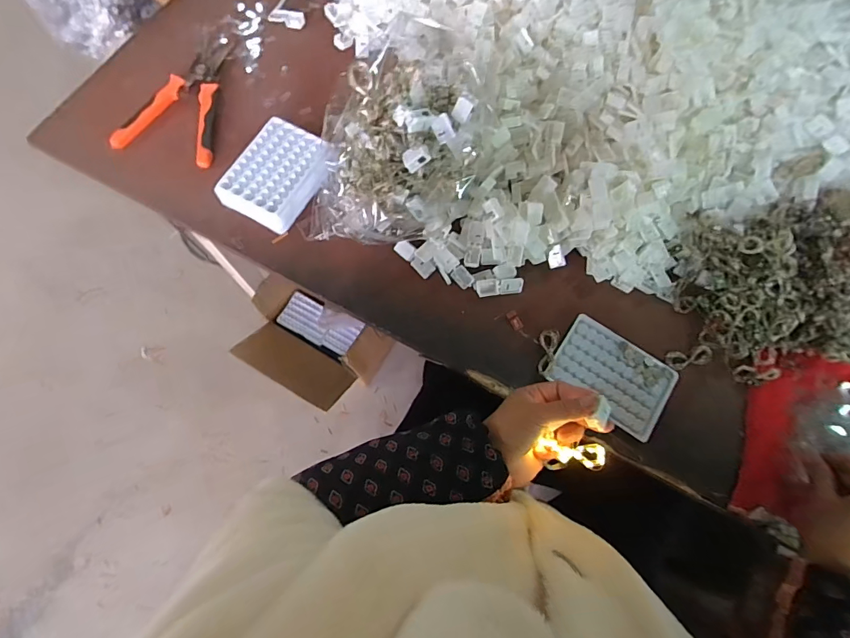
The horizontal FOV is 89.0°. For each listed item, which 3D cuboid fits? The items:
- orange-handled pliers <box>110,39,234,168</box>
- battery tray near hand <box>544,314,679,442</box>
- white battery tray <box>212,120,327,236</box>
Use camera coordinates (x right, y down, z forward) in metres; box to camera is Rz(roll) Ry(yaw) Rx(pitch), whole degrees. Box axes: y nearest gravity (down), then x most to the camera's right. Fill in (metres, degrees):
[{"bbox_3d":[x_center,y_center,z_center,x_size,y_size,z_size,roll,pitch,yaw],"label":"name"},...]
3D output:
[{"bbox_3d":[-0.313,-0.300,0.589,0.130,0.023,0.201,17,72,3],"label":"orange-handled pliers"},{"bbox_3d":[0.215,0.064,0.496,0.129,0.009,0.095,34,74,8],"label":"battery tray near hand"},{"bbox_3d":[-0.182,-0.177,0.543,0.105,0.039,0.132,28,73,7],"label":"white battery tray"}]

